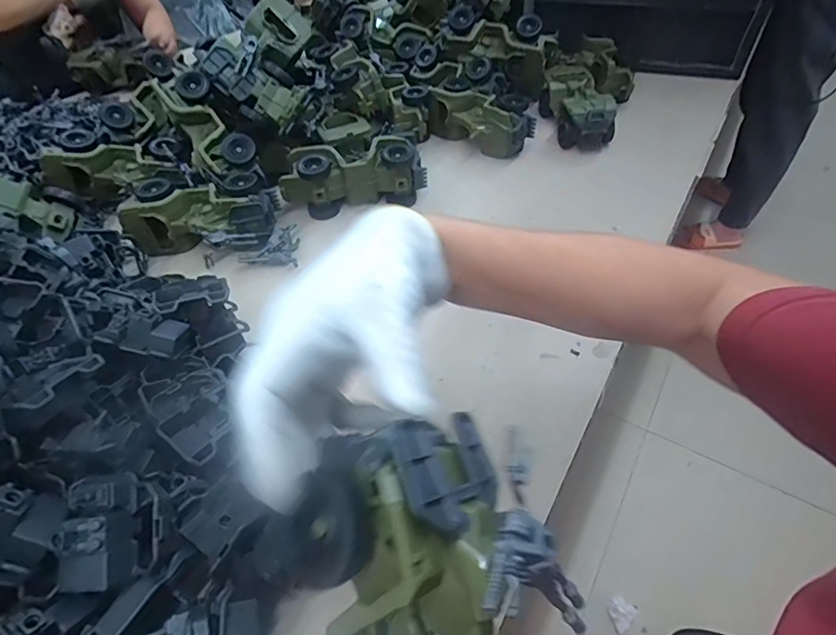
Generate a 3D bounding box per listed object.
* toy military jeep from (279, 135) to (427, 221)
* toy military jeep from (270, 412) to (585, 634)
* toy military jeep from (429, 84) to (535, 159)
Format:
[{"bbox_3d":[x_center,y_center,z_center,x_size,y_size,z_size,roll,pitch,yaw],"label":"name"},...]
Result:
[{"bbox_3d":[-0.091,-0.192,0.655,0.196,0.082,0.070,-12,49,-8],"label":"toy military jeep"},{"bbox_3d":[0.008,0.132,0.168,0.098,0.076,0.183,-12,74,-8],"label":"toy military jeep"},{"bbox_3d":[0.099,-0.317,0.755,0.166,0.070,0.070,34,58,29],"label":"toy military jeep"}]

